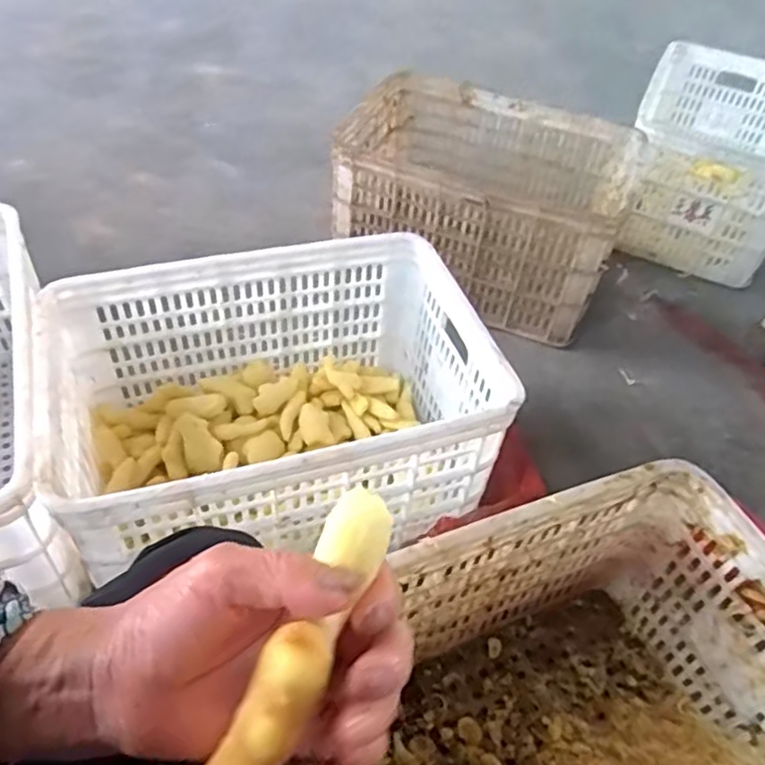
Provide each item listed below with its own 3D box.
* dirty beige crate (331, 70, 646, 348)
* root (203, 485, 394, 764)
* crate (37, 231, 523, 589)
[{"bbox_3d":[0.194,-0.353,1.277,0.506,0.268,0.356,22,49,13],"label":"dirty beige crate"},{"bbox_3d":[-0.031,0.100,0.245,0.028,0.025,0.128,23,70,14],"label":"root"},{"bbox_3d":[-0.139,0.035,0.886,0.521,0.269,0.375,-11,51,-16],"label":"crate"}]

